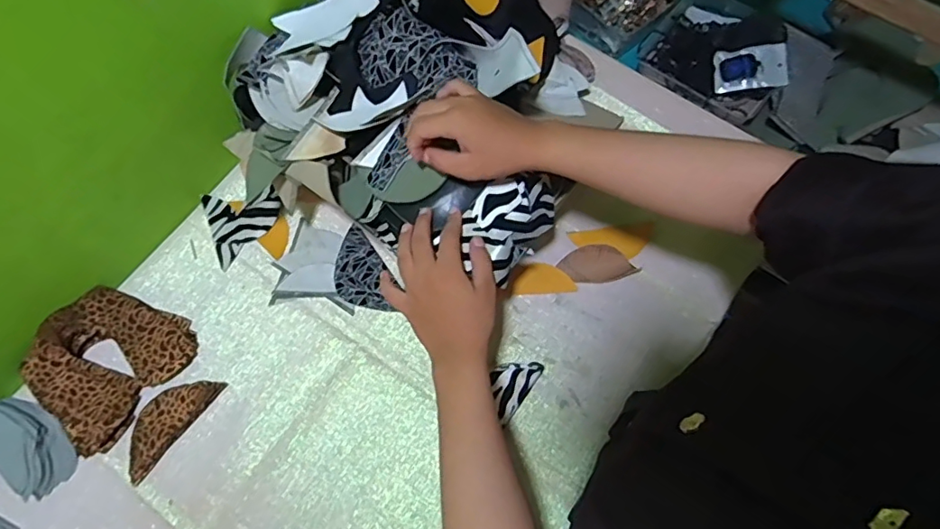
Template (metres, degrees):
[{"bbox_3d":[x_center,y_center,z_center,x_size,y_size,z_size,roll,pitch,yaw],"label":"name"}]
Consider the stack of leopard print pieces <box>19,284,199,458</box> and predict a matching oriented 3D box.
[{"bbox_3d":[-0.413,0.106,0.617,0.138,0.044,0.156,38,75,12],"label":"stack of leopard print pieces"}]

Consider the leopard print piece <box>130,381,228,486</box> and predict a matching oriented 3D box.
[{"bbox_3d":[-0.337,0.172,0.605,0.047,0.018,0.122,35,74,11],"label":"leopard print piece"}]

